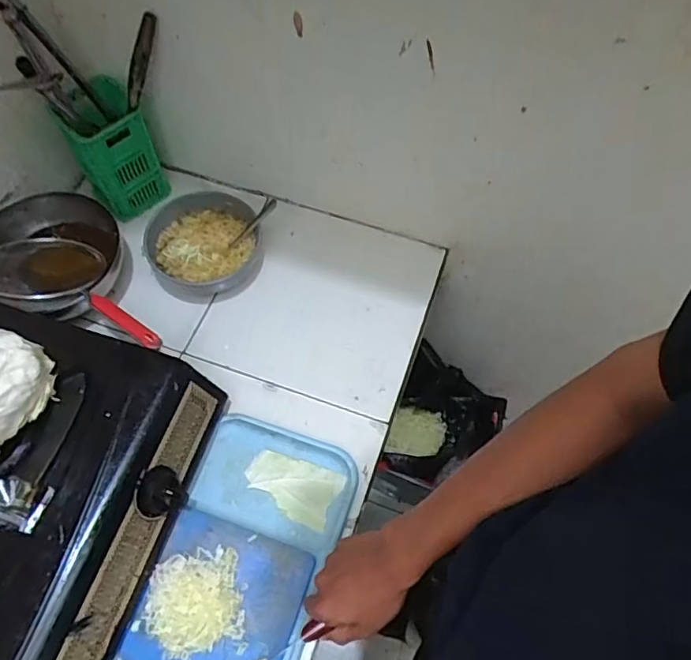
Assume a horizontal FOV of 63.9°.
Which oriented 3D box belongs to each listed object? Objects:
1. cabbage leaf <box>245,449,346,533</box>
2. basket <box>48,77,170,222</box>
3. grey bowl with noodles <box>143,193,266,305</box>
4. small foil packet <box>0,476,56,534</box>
[{"bbox_3d":[-0.065,0.189,0.676,0.112,0.011,0.069,21,64,9],"label":"cabbage leaf"},{"bbox_3d":[-0.327,-0.252,0.785,0.094,0.174,0.099,-34,68,-18],"label":"basket"},{"bbox_3d":[-0.198,-0.113,0.786,0.155,0.073,0.136,-13,63,-8],"label":"grey bowl with noodles"},{"bbox_3d":[-0.323,0.166,0.539,0.059,0.011,0.044,29,68,-19],"label":"small foil packet"}]

